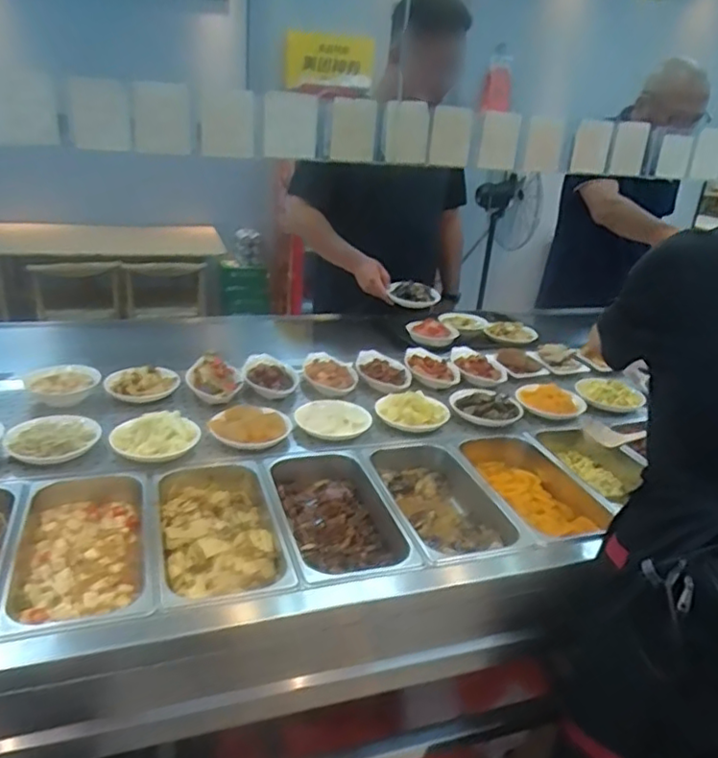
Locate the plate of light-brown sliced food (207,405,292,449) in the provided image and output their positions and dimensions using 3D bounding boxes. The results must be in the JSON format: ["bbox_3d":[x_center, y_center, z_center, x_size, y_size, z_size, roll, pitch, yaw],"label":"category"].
[{"bbox_3d":[-0.202,0.087,1.157,0.142,0.033,0.103,-1,24,-13],"label":"plate of light-brown sliced food"}]

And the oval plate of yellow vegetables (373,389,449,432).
[{"bbox_3d":[0.107,0.059,1.255,0.146,0.045,0.109,7,23,6],"label":"oval plate of yellow vegetables"}]

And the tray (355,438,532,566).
[{"bbox_3d":[0.136,0.219,1.050,0.186,0.084,0.336,-3,24,-17],"label":"tray"}]

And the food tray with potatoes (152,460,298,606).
[{"bbox_3d":[-0.208,0.241,0.935,0.175,0.071,0.324,-4,25,-19],"label":"food tray with potatoes"}]

